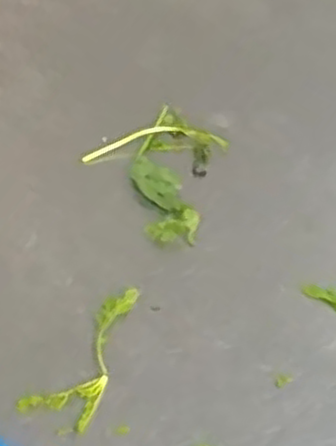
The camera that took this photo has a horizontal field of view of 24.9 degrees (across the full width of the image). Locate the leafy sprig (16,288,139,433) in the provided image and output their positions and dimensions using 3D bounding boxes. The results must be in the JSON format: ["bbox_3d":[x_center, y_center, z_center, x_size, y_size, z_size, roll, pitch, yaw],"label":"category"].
[{"bbox_3d":[-0.055,0.088,0.527,0.048,0.007,0.112,18,51,15],"label":"leafy sprig"}]

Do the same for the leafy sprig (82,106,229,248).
[{"bbox_3d":[0.004,-0.043,0.634,0.101,0.020,0.126,-28,54,-23],"label":"leafy sprig"}]

